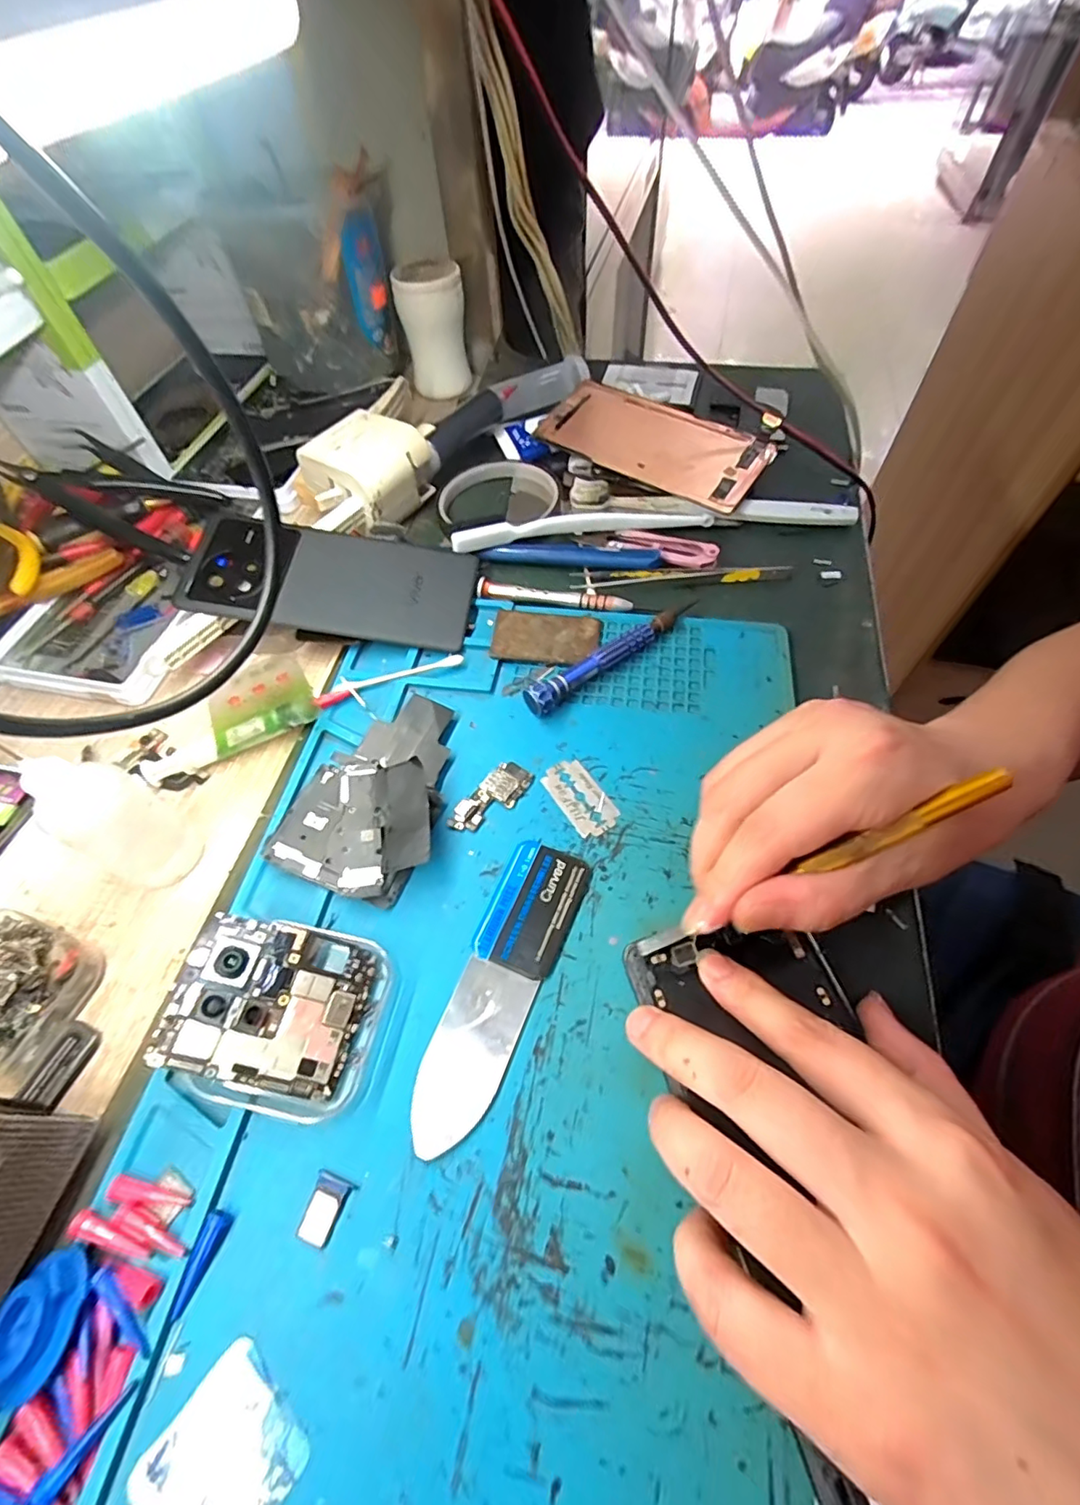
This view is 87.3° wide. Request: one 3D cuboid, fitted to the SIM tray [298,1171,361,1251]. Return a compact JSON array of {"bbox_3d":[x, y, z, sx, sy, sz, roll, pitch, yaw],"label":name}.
[{"bbox_3d":[-0.072,0.153,0.189,0.013,0.004,0.019,16,60,11],"label":"SIM tray"}]

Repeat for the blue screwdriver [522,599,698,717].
[{"bbox_3d":[0.040,-0.059,0.312,0.118,0.017,0.020,-37,64,-20],"label":"blue screwdriver"}]

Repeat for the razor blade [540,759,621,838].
[{"bbox_3d":[0.019,0.020,0.270,0.022,0.004,0.042,-29,62,-16],"label":"razor blade"}]

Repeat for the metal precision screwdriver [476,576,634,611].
[{"bbox_3d":[0.008,-0.096,0.341,0.093,0.006,0.013,8,59,7],"label":"metal precision screwdriver"}]

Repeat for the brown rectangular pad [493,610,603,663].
[{"bbox_3d":[0.004,-0.066,0.325,0.059,0.005,0.036,6,58,5],"label":"brown rectangular pad"}]

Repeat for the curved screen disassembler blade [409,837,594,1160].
[{"bbox_3d":[-0.016,0.091,0.227,0.035,0.004,0.119,20,61,13],"label":"curved screen disassembler blade"}]

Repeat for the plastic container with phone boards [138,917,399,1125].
[{"bbox_3d":[-0.097,0.097,0.213,0.069,0.025,0.062,8,59,7],"label":"plastic container with phone boards"}]

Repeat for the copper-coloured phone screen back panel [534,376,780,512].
[{"bbox_3d":[0.080,-0.224,0.404,0.161,0.007,0.073,31,73,19],"label":"copper-coloured phone screen back panel"}]

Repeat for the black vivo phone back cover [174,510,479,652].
[{"bbox_3d":[-0.119,-0.102,0.331,0.157,0.008,0.070,8,68,-5],"label":"black vivo phone back cover"}]

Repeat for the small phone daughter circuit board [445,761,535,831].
[{"bbox_3d":[-0.023,0.022,0.272,0.021,0.004,0.044,32,64,20],"label":"small phone daughter circuit board"}]

